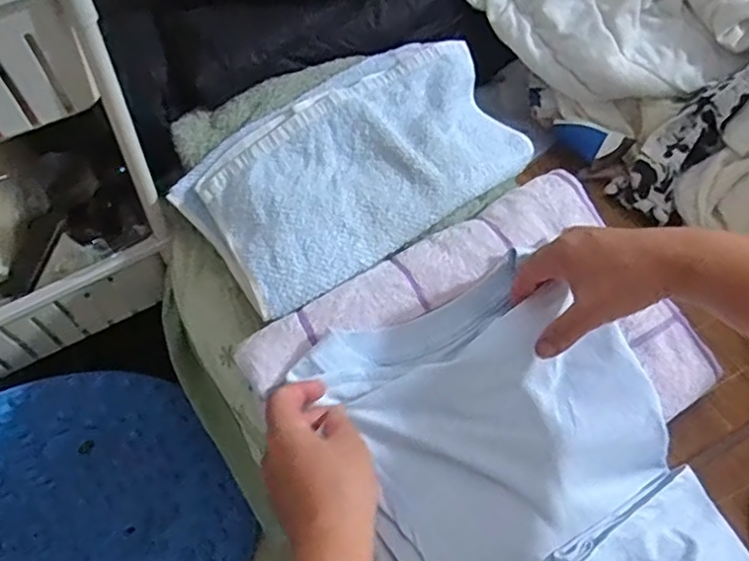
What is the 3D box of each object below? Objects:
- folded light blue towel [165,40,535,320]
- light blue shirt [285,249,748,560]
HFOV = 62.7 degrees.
[{"bbox_3d":[-0.009,-0.110,0.573,0.312,0.057,0.179,-35,63,-17],"label":"folded light blue towel"},{"bbox_3d":[0.136,0.180,0.433,0.244,0.092,0.388,-27,61,-13],"label":"light blue shirt"}]

